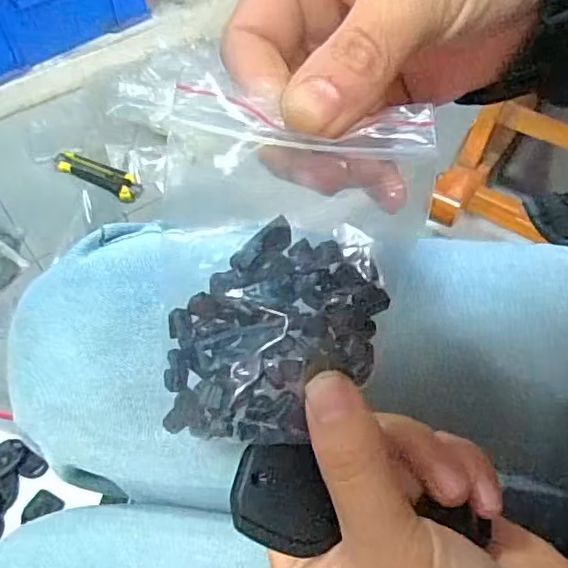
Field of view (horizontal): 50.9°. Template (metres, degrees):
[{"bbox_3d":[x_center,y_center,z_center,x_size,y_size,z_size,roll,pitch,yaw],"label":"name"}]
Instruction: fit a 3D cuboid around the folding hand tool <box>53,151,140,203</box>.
[{"bbox_3d":[-0.262,-0.157,0.836,0.136,0.019,0.041,25,60,15],"label":"folding hand tool"}]

